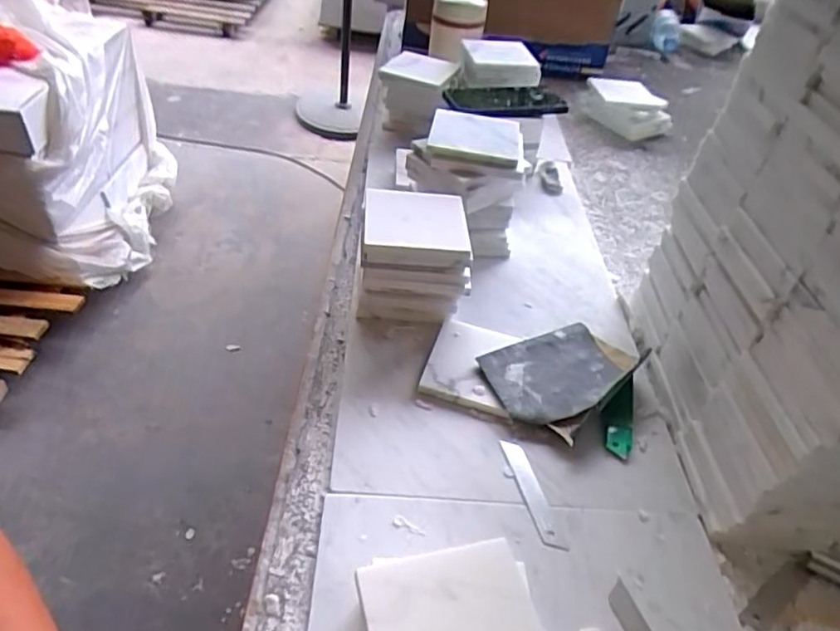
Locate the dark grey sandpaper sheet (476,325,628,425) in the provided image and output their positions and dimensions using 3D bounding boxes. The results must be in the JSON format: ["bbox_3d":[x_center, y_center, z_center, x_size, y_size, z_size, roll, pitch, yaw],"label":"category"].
[{"bbox_3d":[0.131,0.056,0.599,0.136,0.017,0.096,-17,48,-25],"label":"dark grey sandpaper sheet"}]

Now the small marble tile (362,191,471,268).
[{"bbox_3d":[-0.003,-0.092,0.620,0.101,0.021,0.111,4,43,-4],"label":"small marble tile"}]

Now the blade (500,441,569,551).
[{"bbox_3d":[0.091,0.145,0.509,0.018,0.004,0.099,-11,49,-12],"label":"blade"}]

